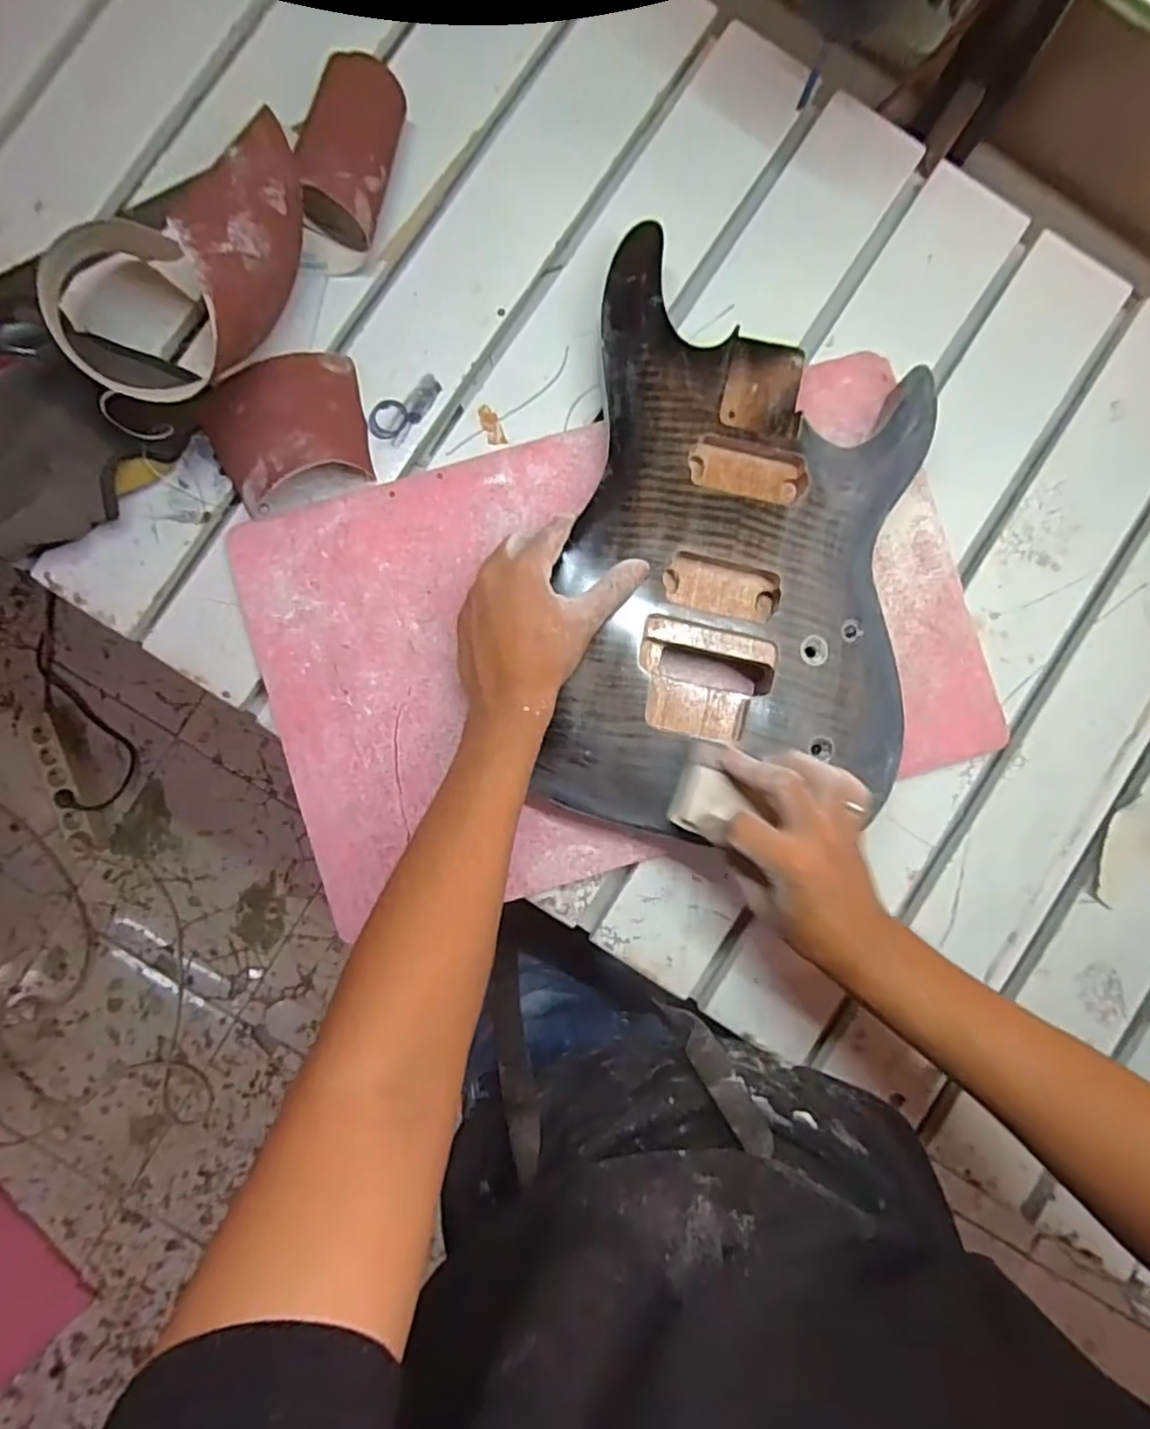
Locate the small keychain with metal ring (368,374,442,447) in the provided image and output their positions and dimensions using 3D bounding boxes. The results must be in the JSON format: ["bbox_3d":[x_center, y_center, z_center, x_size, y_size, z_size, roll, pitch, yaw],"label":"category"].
[{"bbox_3d":[-0.136,-0.246,0.513,0.033,0.004,0.063,38,87,0],"label":"small keychain with metal ring"}]

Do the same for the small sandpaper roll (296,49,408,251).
[{"bbox_3d":[-0.167,-0.421,0.484,0.059,0.063,0.122,11,87,-2],"label":"small sandpaper roll"}]

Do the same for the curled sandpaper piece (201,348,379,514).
[{"bbox_3d":[-0.218,-0.220,0.483,0.116,0.040,0.099,-20,89,-3],"label":"curled sandpaper piece"}]

